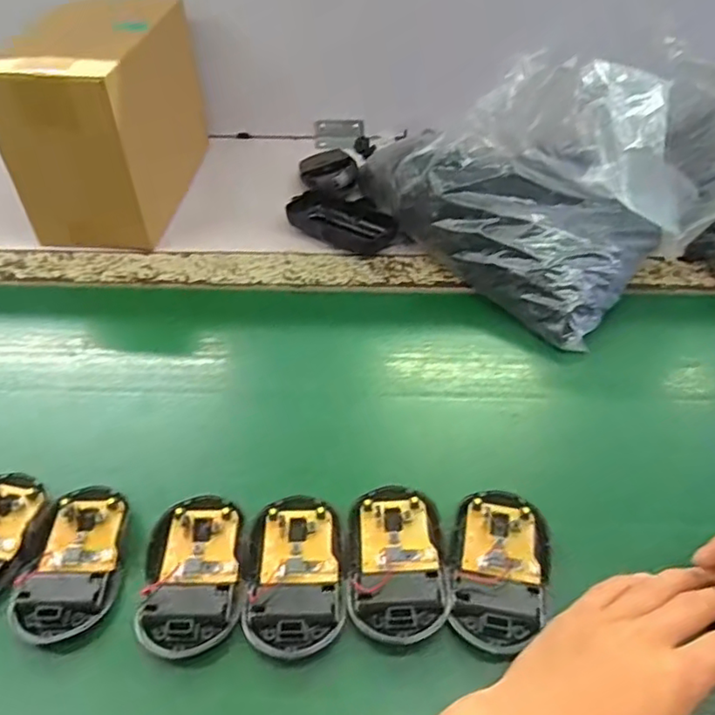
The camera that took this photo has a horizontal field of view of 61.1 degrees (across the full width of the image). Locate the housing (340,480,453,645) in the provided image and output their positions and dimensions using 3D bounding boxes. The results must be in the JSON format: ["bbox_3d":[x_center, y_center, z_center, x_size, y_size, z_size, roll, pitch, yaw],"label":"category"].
[{"bbox_3d":[0.022,0.122,0.366,0.058,0.022,0.094,-5,47,-4],"label":"housing"}]

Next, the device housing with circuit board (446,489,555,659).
[{"bbox_3d":[0.085,0.126,0.360,0.056,0.018,0.097,6,47,6],"label":"device housing with circuit board"}]

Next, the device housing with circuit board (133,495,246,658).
[{"bbox_3d":[-0.099,0.125,0.360,0.058,0.014,0.091,-5,47,-3],"label":"device housing with circuit board"}]

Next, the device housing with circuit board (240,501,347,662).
[{"bbox_3d":[-0.037,0.129,0.363,0.056,0.018,0.090,-3,47,-1],"label":"device housing with circuit board"}]

